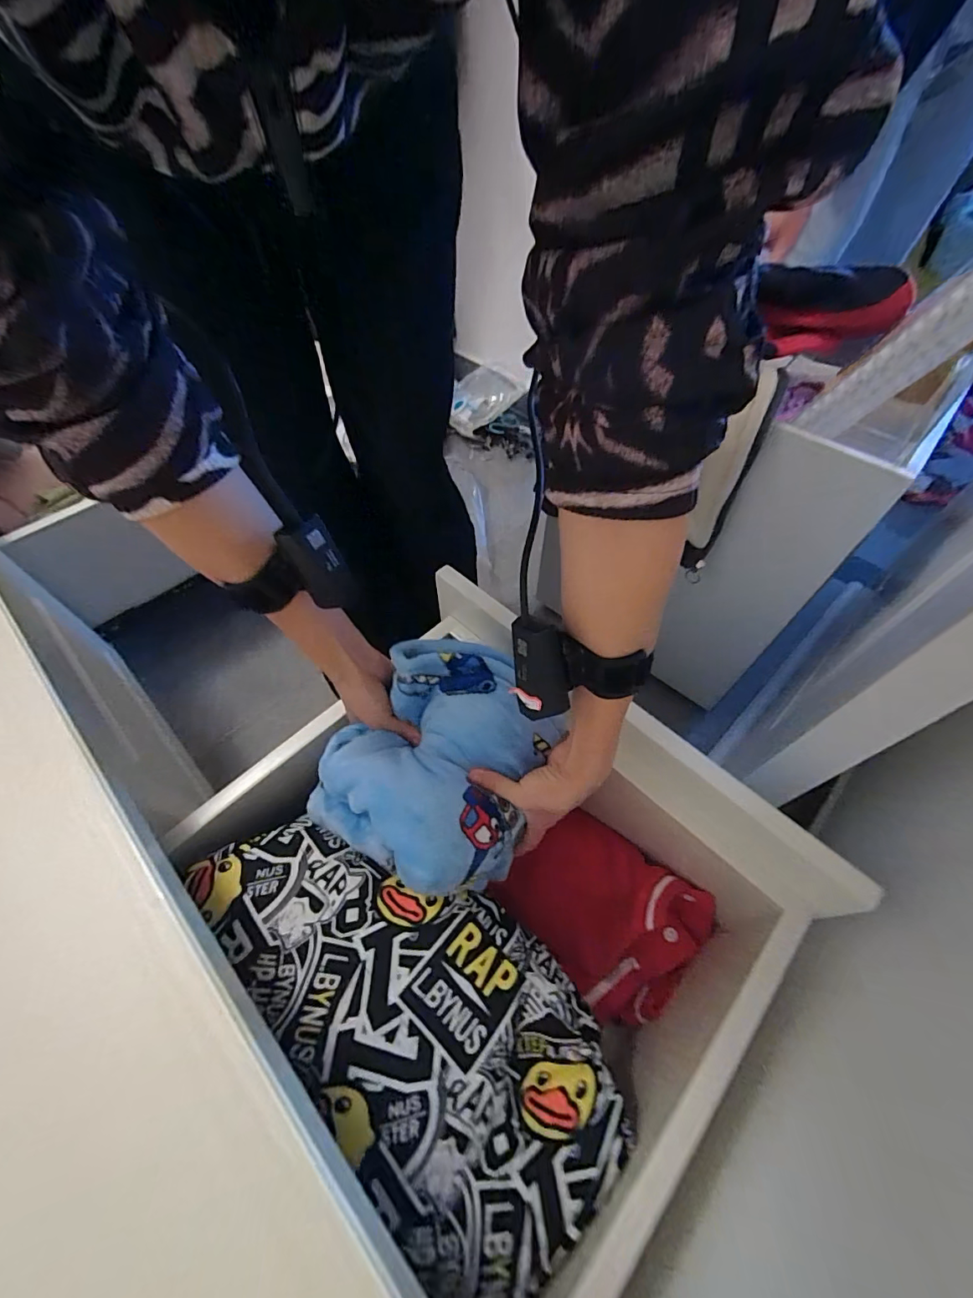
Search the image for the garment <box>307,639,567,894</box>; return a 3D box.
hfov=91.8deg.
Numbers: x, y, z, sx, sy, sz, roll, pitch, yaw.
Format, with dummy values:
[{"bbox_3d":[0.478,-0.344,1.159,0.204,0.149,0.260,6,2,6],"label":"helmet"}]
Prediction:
[{"bbox_3d":[-0.046,0.100,0.433,0.189,0.111,0.188,2,57,-4],"label":"garment"}]

